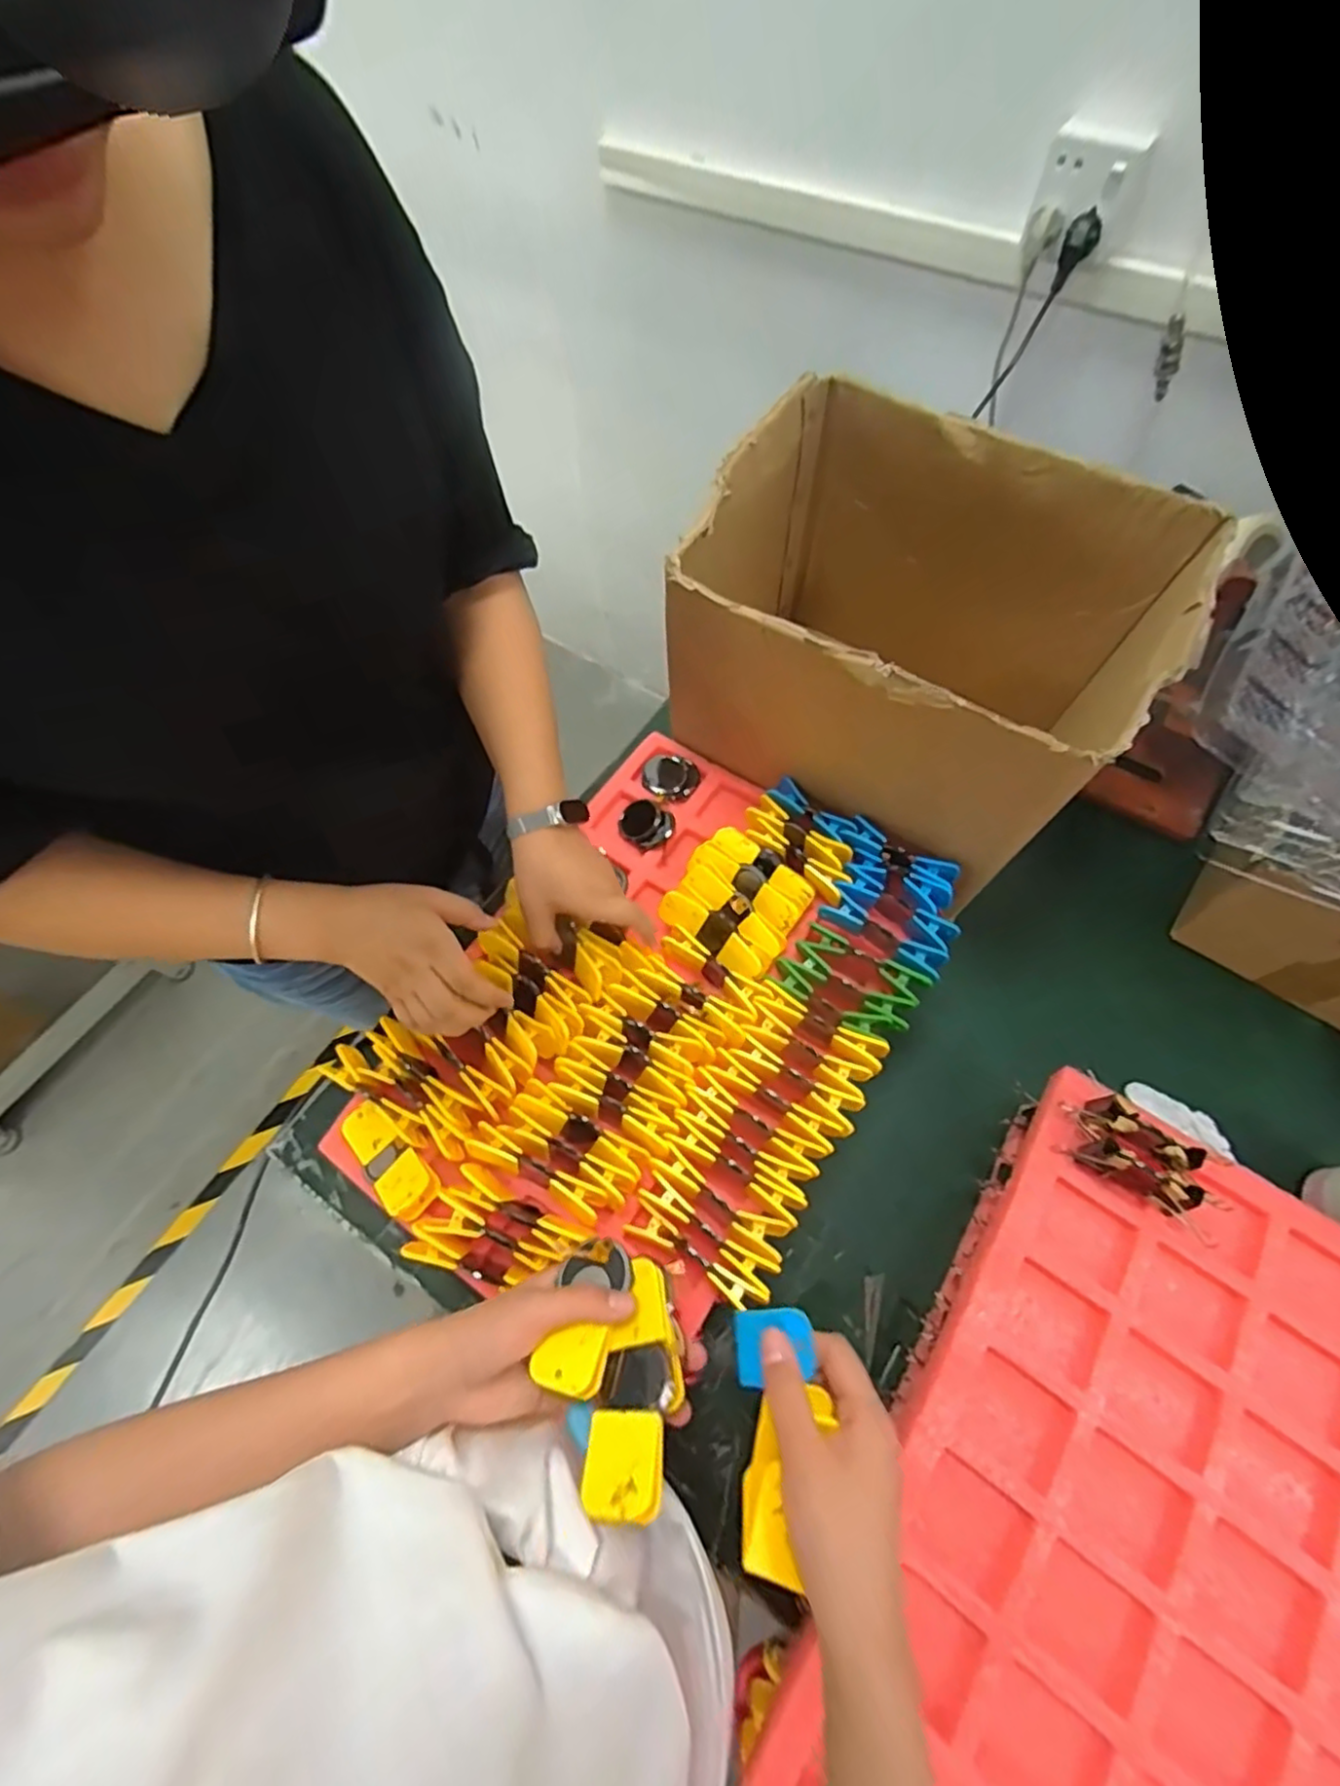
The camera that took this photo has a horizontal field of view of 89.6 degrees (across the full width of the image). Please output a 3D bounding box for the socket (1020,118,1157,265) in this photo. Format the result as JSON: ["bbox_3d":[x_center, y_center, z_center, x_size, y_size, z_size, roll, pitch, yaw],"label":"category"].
[{"bbox_3d":[0.406,-0.687,0.666,0.083,0.086,0.031,28,71,17],"label":"socket"}]

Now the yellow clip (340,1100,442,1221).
[{"bbox_3d":[-0.225,0.212,0.536,0.106,0.018,0.039,35,69,28],"label":"yellow clip"}]

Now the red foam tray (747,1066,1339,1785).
[{"bbox_3d":[0.320,0.411,0.426,0.345,0.047,0.484,35,70,13],"label":"red foam tray"}]

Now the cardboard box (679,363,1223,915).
[{"bbox_3d":[0.230,-0.224,0.634,0.402,0.246,0.308,33,73,18],"label":"cardboard box"}]

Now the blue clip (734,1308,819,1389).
[{"bbox_3d":[0.059,0.252,0.375,0.045,0.010,0.035,-4,67,-3],"label":"blue clip"}]

